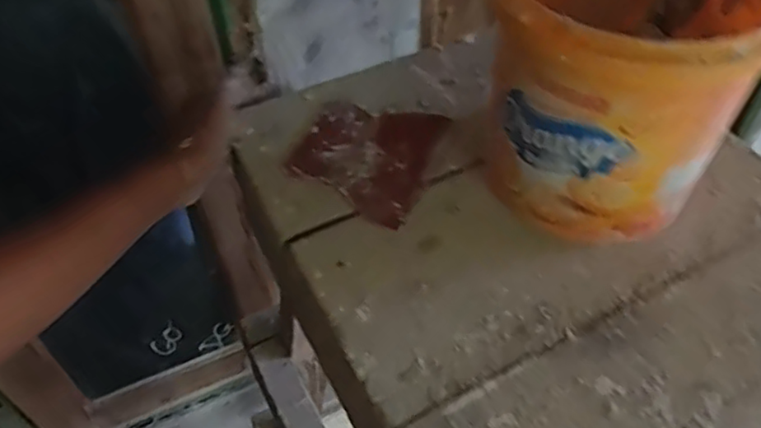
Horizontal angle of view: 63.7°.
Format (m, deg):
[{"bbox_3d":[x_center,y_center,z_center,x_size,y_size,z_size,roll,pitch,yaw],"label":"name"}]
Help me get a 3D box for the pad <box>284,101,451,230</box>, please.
[{"bbox_3d":[-0.011,-0.048,0.477,0.102,0.013,0.115,17,50,16],"label":"pad"}]

